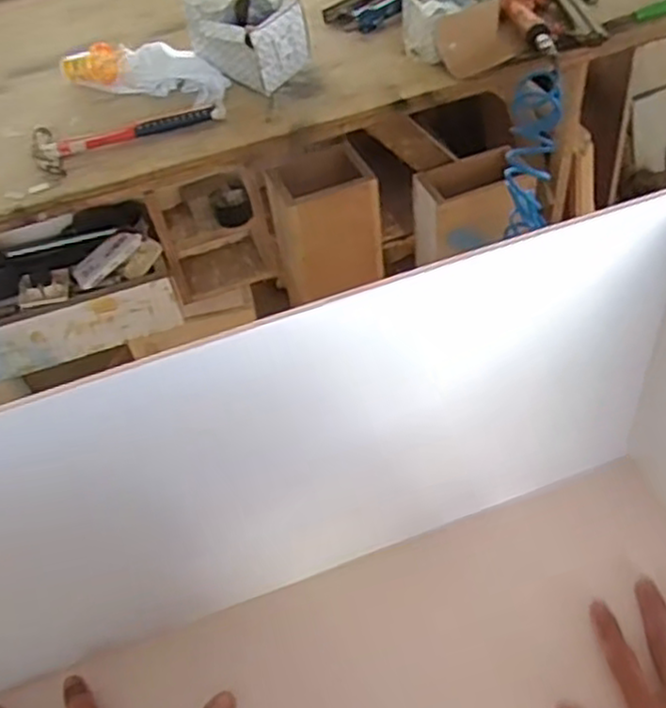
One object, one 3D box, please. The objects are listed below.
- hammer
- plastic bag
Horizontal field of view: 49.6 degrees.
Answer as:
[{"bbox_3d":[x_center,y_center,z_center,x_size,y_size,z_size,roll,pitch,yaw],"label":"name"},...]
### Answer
[{"bbox_3d":[-0.338,-0.370,1.183,0.304,0.030,0.111,-23,48,-12],"label":"hammer"},{"bbox_3d":[-0.314,-0.496,1.266,0.342,0.055,0.122,18,52,23],"label":"plastic bag"}]

